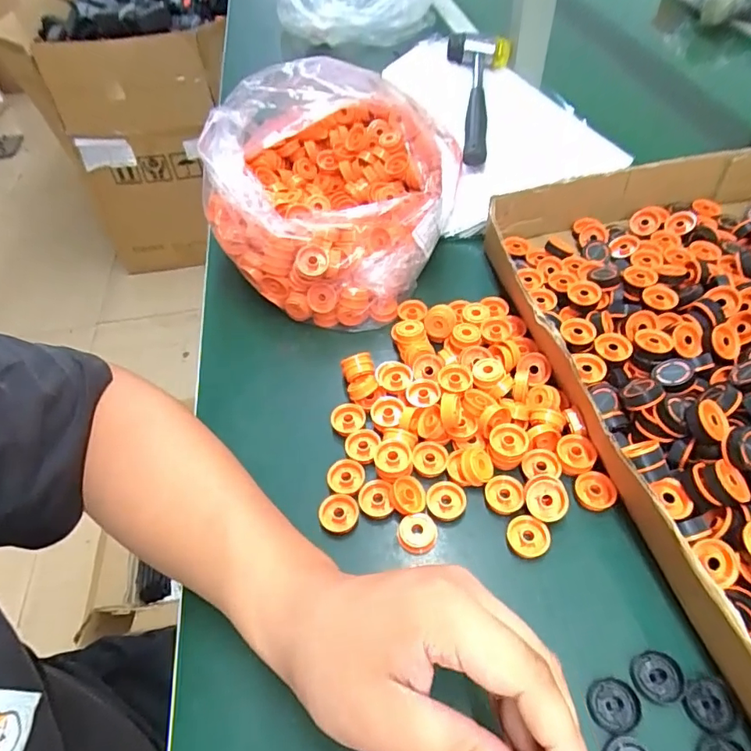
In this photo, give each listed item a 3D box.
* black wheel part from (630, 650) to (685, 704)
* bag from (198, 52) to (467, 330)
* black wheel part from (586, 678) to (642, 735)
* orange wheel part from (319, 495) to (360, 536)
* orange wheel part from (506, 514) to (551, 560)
[{"bbox_3d":[0.154,0.164,0.275,0.024,0.010,0.022,13,53,14],"label":"black wheel part"},{"bbox_3d":[-0.037,-0.189,0.457,0.201,0.148,0.226,18,54,17],"label":"bag"},{"bbox_3d":[0.126,0.174,0.268,0.023,0.010,0.024,-2,51,2],"label":"black wheel part"},{"bbox_3d":[-0.025,0.093,0.341,0.026,0.006,0.026,-2,51,2],"label":"orange wheel part"},{"bbox_3d":[0.098,0.104,0.326,0.026,0.010,0.025,12,74,21],"label":"orange wheel part"}]

